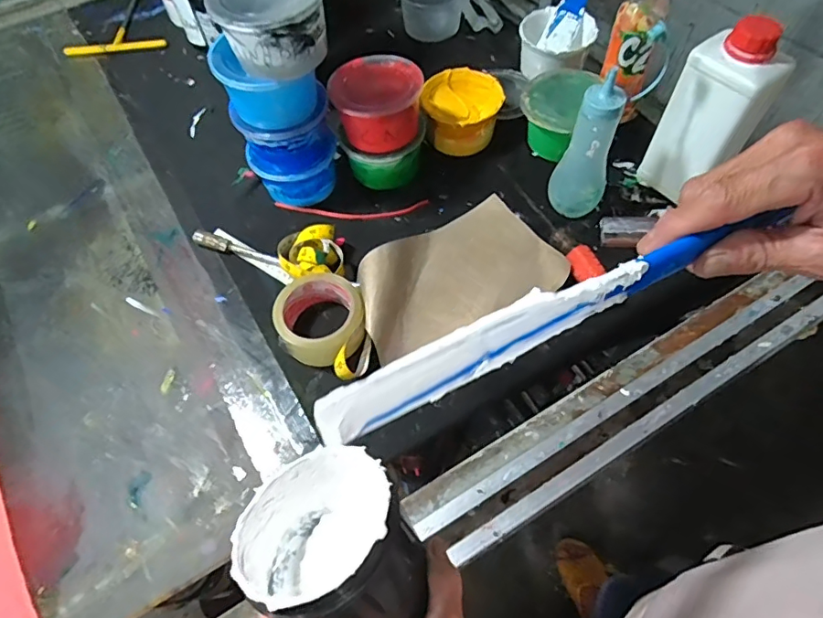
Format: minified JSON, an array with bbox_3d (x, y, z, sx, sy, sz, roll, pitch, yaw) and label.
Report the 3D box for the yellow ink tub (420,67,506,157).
[{"bbox_3d":[0.071,-0.281,0.742,0.111,0.066,0.117,-2,60,3],"label":"yellow ink tub"}]

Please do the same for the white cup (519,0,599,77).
[{"bbox_3d":[0.226,-0.412,0.809,0.110,0.067,0.112,-2,60,3],"label":"white cup"}]

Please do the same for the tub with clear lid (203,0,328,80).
[{"bbox_3d":[-0.141,-0.297,0.527,0.108,0.073,0.105,-4,59,0],"label":"tub with clear lid"}]

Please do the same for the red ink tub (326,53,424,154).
[{"bbox_3d":[-0.043,-0.263,0.657,0.111,0.068,0.115,-1,59,2],"label":"red ink tub"}]

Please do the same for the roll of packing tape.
[{"bbox_3d":[-0.102,0.011,0.584,0.100,0.046,0.098,-2,60,3],"label":"roll of packing tape"}]

